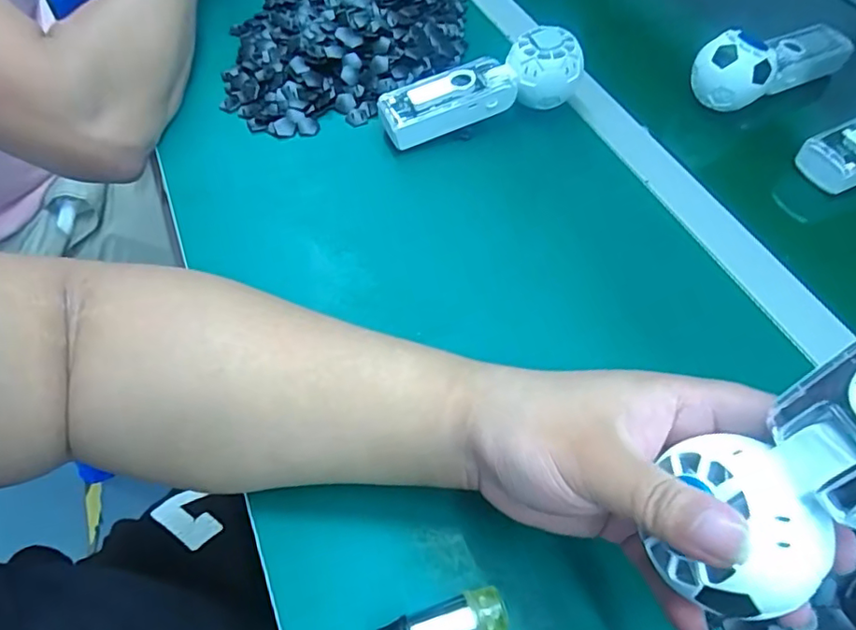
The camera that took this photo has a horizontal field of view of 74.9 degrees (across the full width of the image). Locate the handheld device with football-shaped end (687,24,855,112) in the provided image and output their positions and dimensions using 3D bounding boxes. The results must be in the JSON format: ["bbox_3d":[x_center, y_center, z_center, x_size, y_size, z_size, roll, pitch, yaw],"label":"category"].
[{"bbox_3d":[0.320,-0.234,0.498,0.184,0.052,0.052,-24,59,-16],"label":"handheld device with football-shaped end"}]

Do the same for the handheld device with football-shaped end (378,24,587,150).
[{"bbox_3d":[0.042,-0.192,0.466,0.169,0.054,0.052,-16,57,-12],"label":"handheld device with football-shaped end"}]

